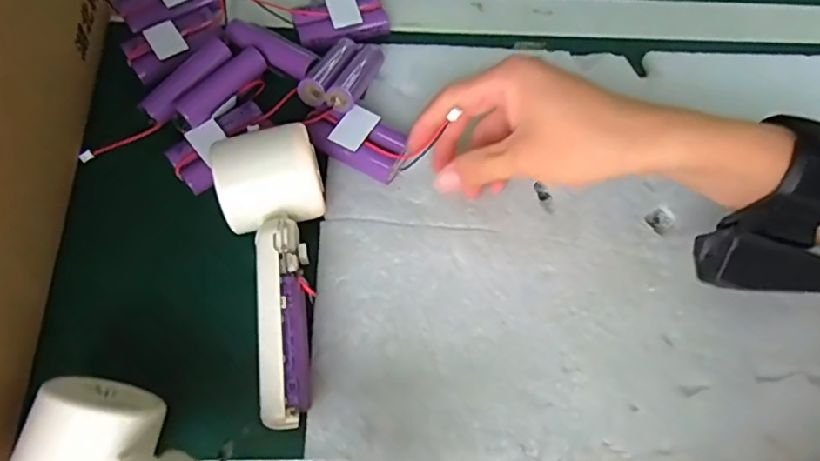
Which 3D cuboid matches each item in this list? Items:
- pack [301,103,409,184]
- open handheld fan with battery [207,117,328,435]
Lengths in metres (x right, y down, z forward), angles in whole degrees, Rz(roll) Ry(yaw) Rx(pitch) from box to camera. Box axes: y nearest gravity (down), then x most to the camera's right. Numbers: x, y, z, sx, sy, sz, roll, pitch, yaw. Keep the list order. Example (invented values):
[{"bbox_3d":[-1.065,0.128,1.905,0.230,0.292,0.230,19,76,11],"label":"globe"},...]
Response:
[{"bbox_3d":[-0.033,-0.056,0.355,0.064,0.025,0.035,30,66,11],"label":"pack"},{"bbox_3d":[-0.065,0.017,0.307,0.057,0.047,0.159,-15,66,-10],"label":"open handheld fan with battery"}]

